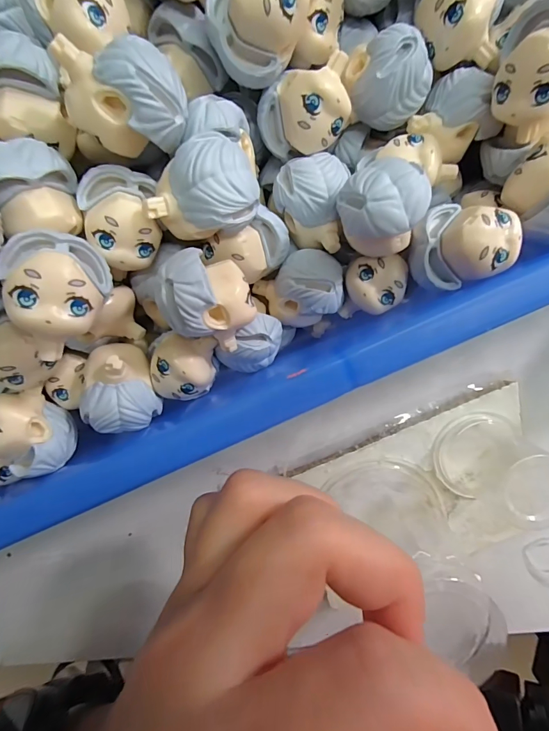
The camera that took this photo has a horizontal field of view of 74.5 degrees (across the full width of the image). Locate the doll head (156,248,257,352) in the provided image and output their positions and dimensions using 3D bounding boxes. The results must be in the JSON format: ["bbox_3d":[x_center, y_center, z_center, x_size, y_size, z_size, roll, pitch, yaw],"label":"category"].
[{"bbox_3d":[-0.017,-0.018,0.098,0.023,0.023,0.021,0,96,-1],"label":"doll head"}]

